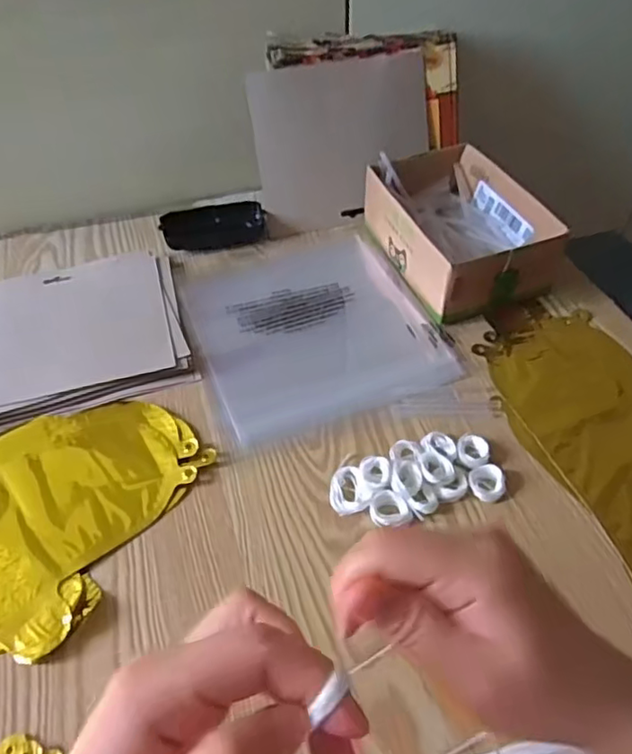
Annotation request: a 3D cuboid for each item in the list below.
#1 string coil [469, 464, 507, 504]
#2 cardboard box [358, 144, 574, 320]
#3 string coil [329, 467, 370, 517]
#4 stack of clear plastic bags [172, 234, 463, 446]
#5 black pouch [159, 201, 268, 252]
[{"bbox_3d":[0.126,0.078,0.444,0.027,0.009,0.027,-1,48,2],"label":"string coil"},{"bbox_3d":[0.141,-0.148,0.607,0.130,0.072,0.189,-16,49,-11],"label":"cardboard box"},{"bbox_3d":[0.023,0.082,0.443,0.027,0.009,0.038,-12,48,-8],"label":"string coil"},{"bbox_3d":[-0.002,-0.050,0.573,0.212,0.013,0.225,-19,50,-14],"label":"stack of clear plastic bags"},{"bbox_3d":[-0.111,-0.165,0.671,0.112,0.027,0.051,-19,50,-13],"label":"black pouch"}]

